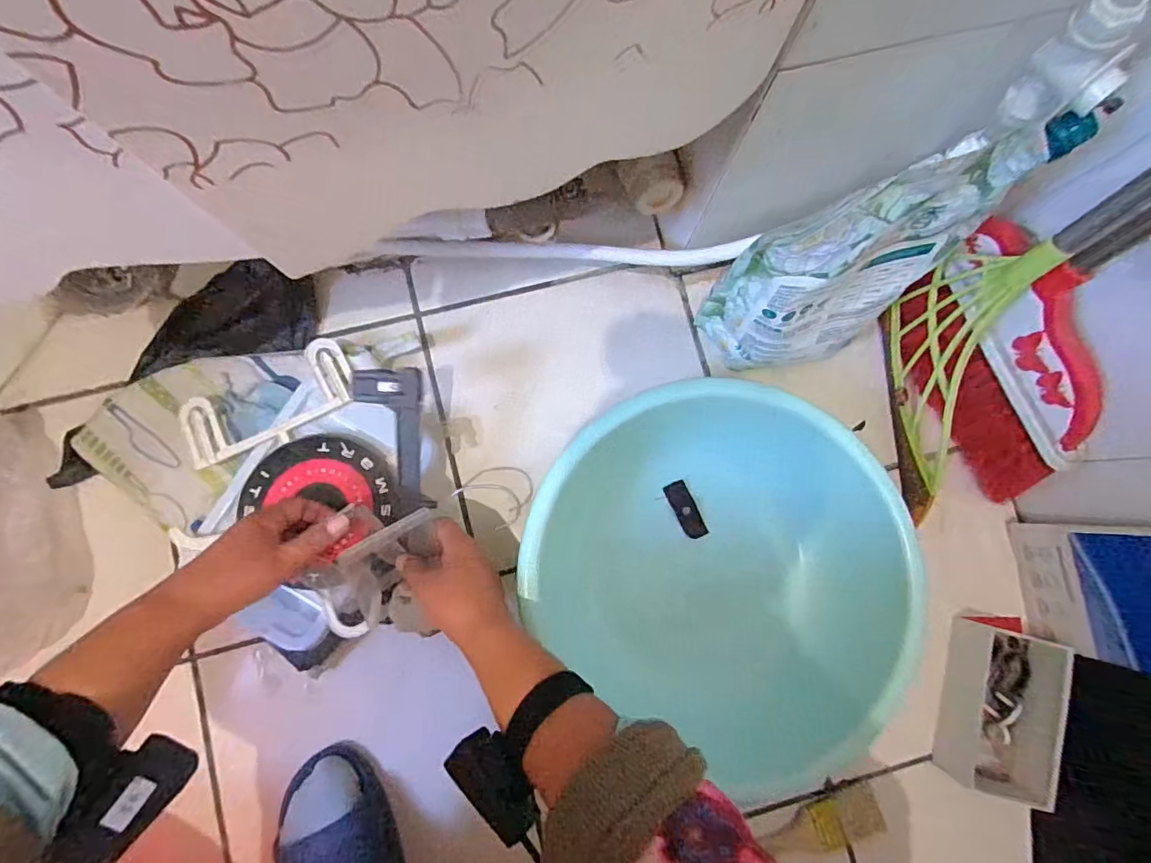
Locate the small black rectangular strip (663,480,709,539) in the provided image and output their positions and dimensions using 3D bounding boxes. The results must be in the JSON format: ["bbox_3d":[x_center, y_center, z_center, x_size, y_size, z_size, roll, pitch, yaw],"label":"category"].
[{"bbox_3d":[0.123,0.087,0.579,0.025,0.011,0.069,-28,97,0],"label":"small black rectangular strip"}]

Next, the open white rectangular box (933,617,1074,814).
[{"bbox_3d":[0.447,0.298,0.552,0.090,0.057,0.171,15,83,-1],"label":"open white rectangular box"}]

